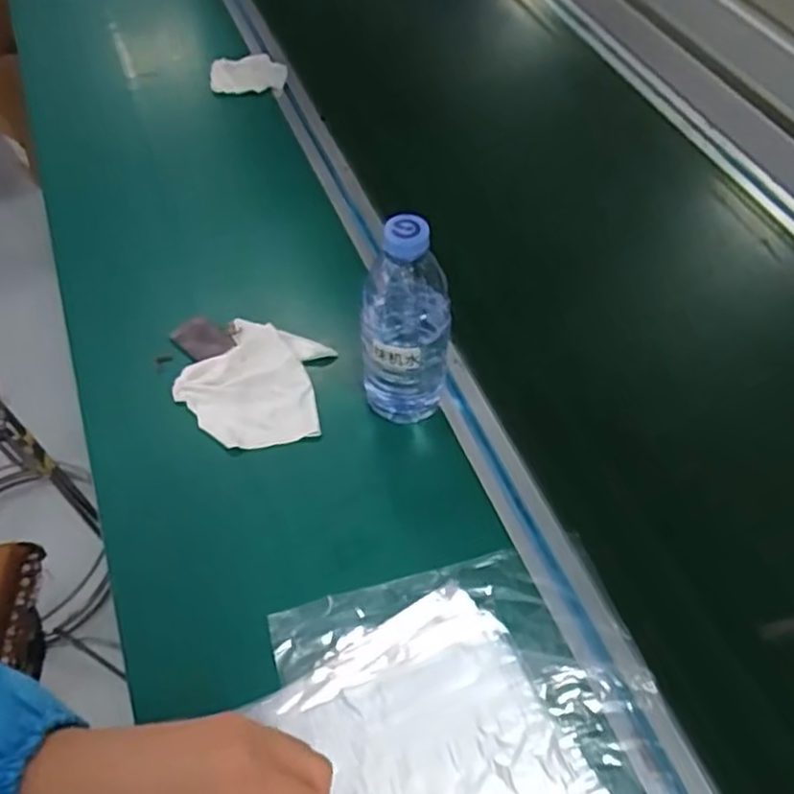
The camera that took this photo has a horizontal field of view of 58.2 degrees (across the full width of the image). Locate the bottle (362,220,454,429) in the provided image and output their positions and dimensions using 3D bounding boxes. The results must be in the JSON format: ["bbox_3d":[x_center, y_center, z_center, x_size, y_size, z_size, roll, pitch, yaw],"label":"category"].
[{"bbox_3d":[0.007,-0.052,0.562,0.067,0.207,0.059,0,55,1],"label":"bottle"}]

